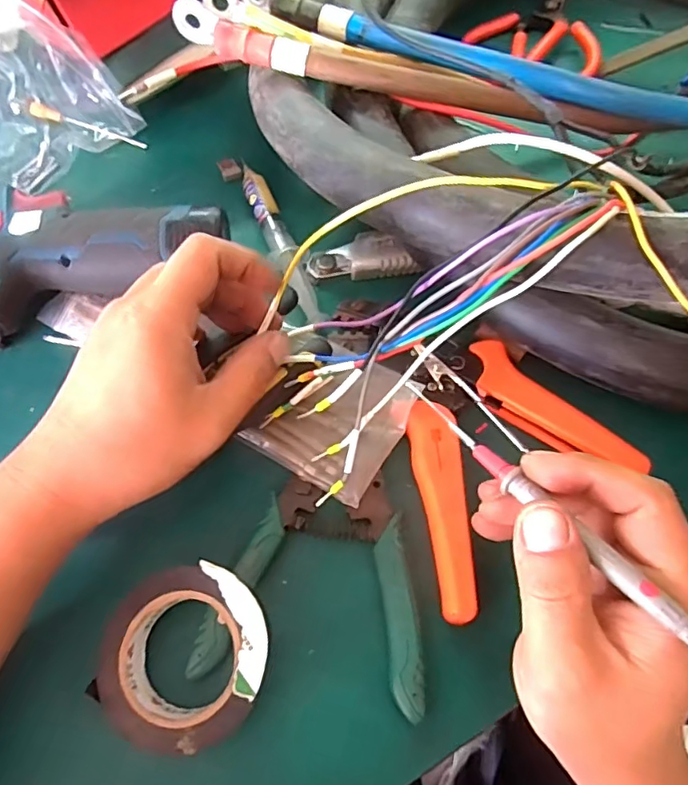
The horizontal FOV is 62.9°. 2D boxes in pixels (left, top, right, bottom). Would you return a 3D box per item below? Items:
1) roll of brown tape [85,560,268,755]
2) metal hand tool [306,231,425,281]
[{"bbox_3d":[-0.066,0.111,0.241,0.068,0.026,0.070,0,61,0],"label":"roll of brown tape"},{"bbox_3d":[0.012,-0.087,0.359,0.069,0.014,0.025,2,67,3],"label":"metal hand tool"}]

